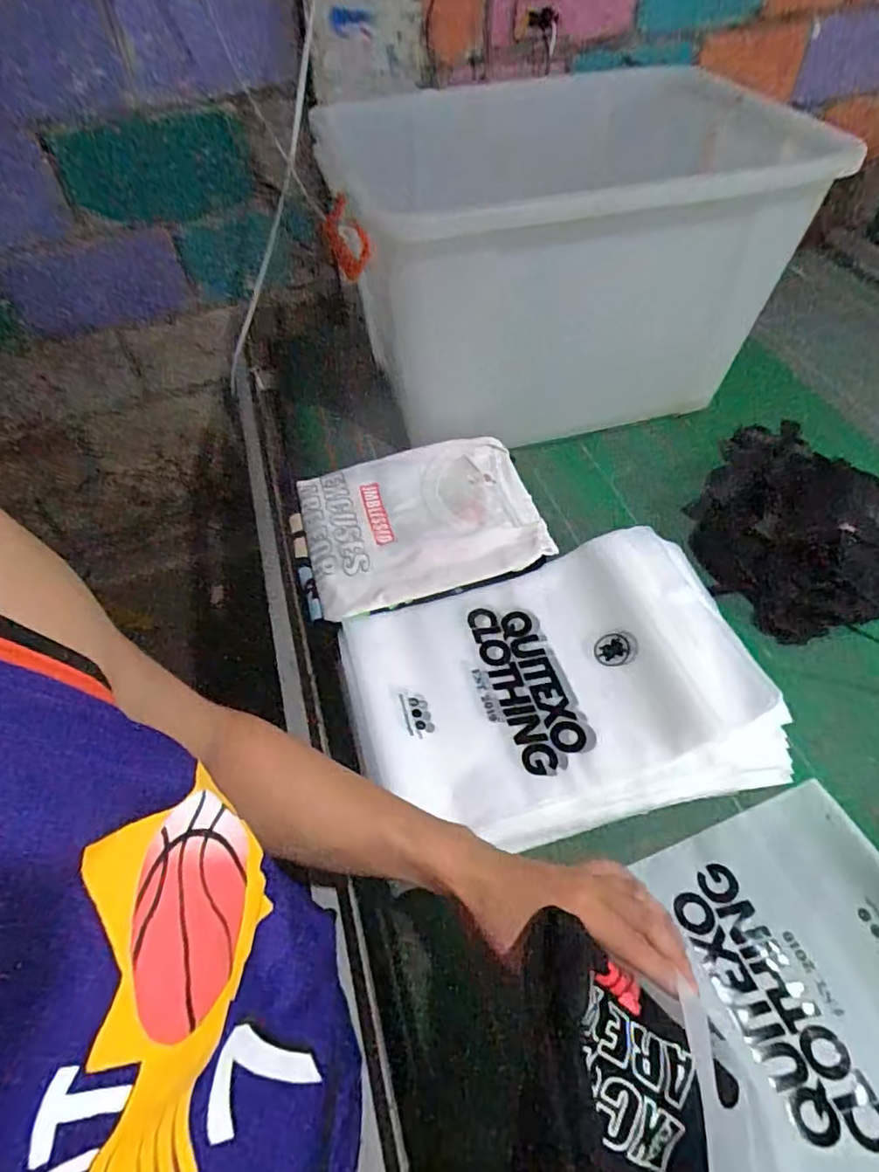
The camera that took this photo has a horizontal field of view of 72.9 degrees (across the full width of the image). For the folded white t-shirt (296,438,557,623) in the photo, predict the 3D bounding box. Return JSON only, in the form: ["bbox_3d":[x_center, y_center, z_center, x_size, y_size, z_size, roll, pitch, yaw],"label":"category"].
[{"bbox_3d":[-0.020,-0.082,0.751,0.287,0.038,0.224,-13,51,-12],"label":"folded white t-shirt"}]

